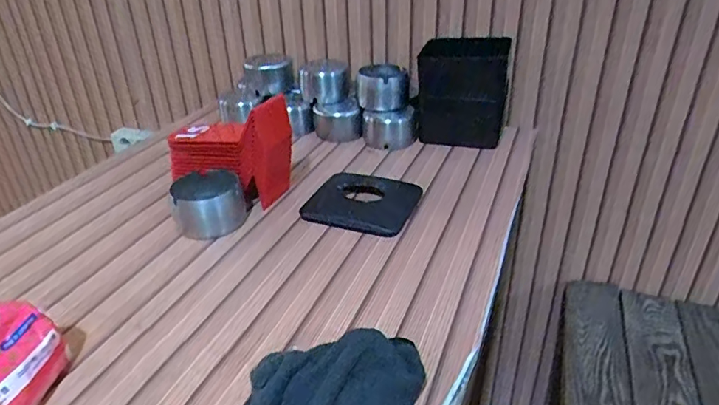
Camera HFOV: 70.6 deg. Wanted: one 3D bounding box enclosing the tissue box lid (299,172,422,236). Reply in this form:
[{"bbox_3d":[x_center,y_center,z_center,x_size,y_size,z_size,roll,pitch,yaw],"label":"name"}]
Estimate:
[{"bbox_3d":[0.006,-0.002,0.623,0.120,0.018,0.109,12,34,23],"label":"tissue box lid"}]

